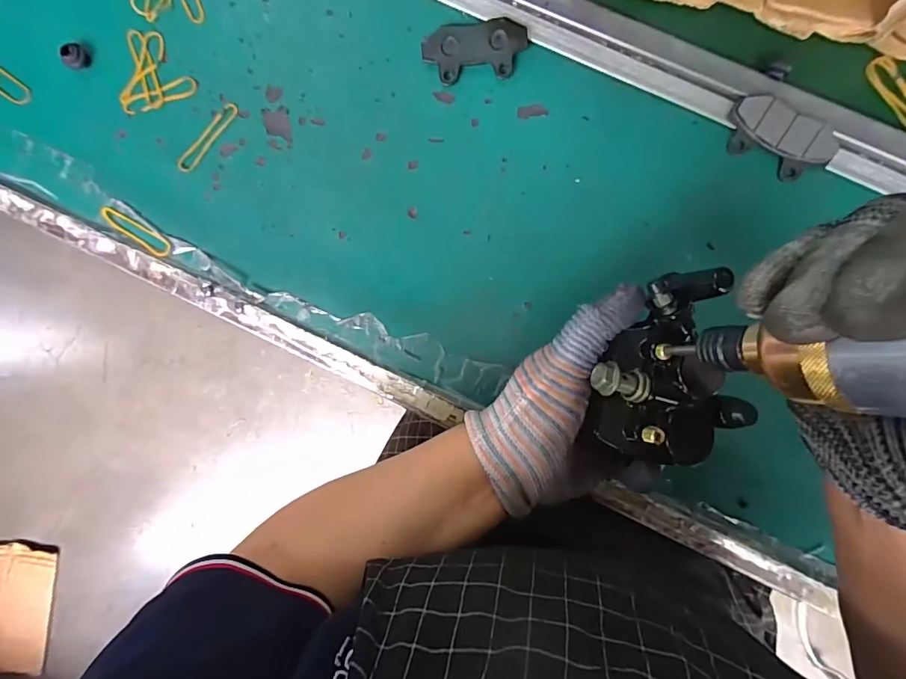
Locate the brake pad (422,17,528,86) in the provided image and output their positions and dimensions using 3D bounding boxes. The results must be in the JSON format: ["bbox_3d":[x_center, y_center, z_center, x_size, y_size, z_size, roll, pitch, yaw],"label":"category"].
[{"bbox_3d":[0.016,-0.207,0.332,0.073,0.010,0.036,-4,90,4],"label":"brake pad"}]

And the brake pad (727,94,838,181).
[{"bbox_3d":[0.223,-0.139,0.316,0.071,0.015,0.037,29,93,3],"label":"brake pad"}]

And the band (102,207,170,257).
[{"bbox_3d":[-0.244,-0.083,0.352,0.062,0.004,0.015,32,93,3],"label":"band"}]

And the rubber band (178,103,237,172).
[{"bbox_3d":[-0.186,-0.153,0.348,0.012,0.005,0.062,40,93,3],"label":"rubber band"}]

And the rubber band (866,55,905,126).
[{"bbox_3d":[0.309,-0.168,0.318,0.017,0.005,0.061,-32,88,4],"label":"rubber band"}]

